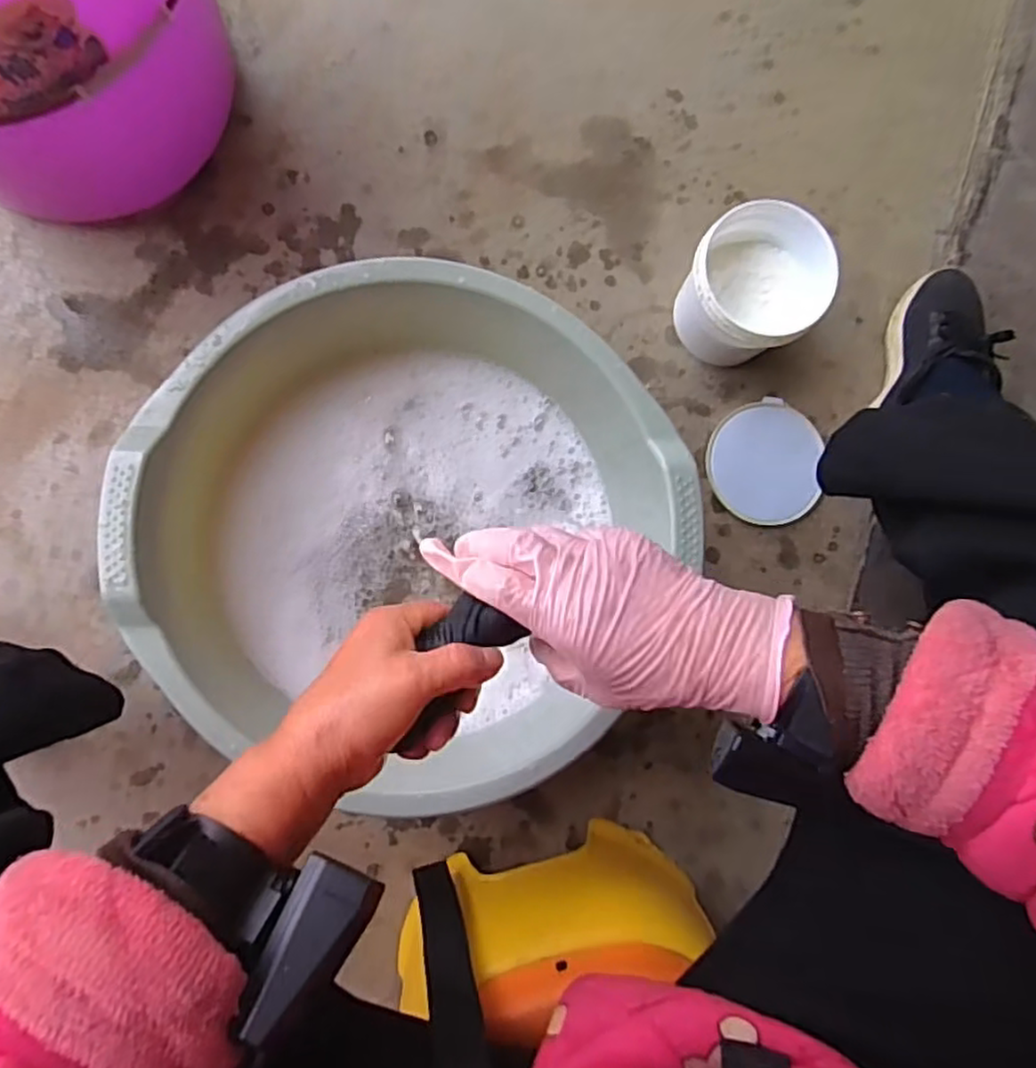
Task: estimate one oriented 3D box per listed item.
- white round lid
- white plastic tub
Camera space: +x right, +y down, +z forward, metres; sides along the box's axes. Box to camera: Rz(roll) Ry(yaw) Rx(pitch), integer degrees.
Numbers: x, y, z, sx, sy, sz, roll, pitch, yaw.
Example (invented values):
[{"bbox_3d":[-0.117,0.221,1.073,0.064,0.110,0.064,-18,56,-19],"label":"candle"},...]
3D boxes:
[{"bbox_3d":[0.260,-0.076,0.737,0.121,0.015,0.125,1,83,-5],"label":"white round lid"},{"bbox_3d":[0.220,-0.228,0.677,0.117,0.128,0.119,0,86,-4],"label":"white plastic tub"}]

